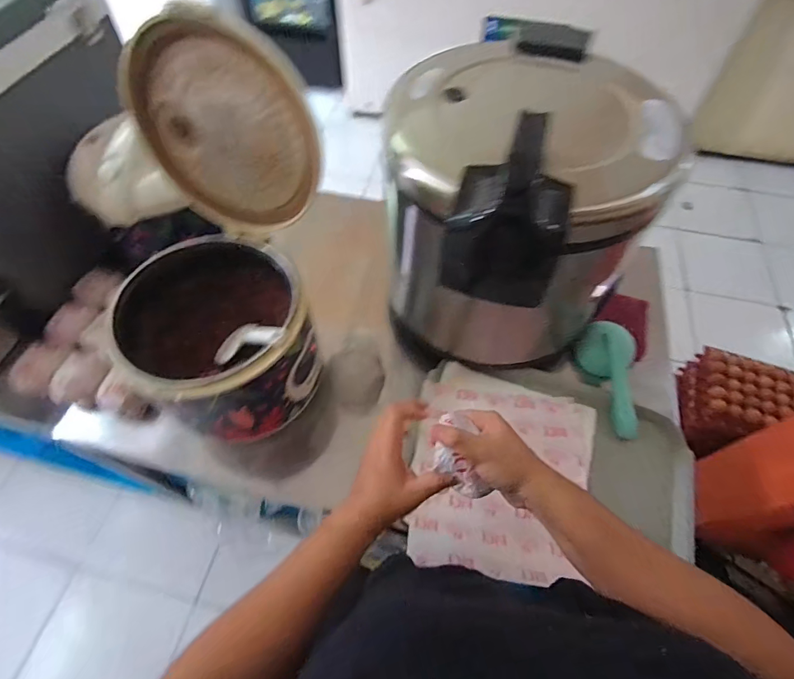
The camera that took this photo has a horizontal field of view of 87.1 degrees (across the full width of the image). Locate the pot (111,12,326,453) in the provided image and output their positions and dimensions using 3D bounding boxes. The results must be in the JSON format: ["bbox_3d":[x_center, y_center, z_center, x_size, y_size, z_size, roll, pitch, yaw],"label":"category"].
[{"bbox_3d":[-0.239,-0.092,0.533,0.251,0.397,0.315,10,59,5],"label":"pot"}]

